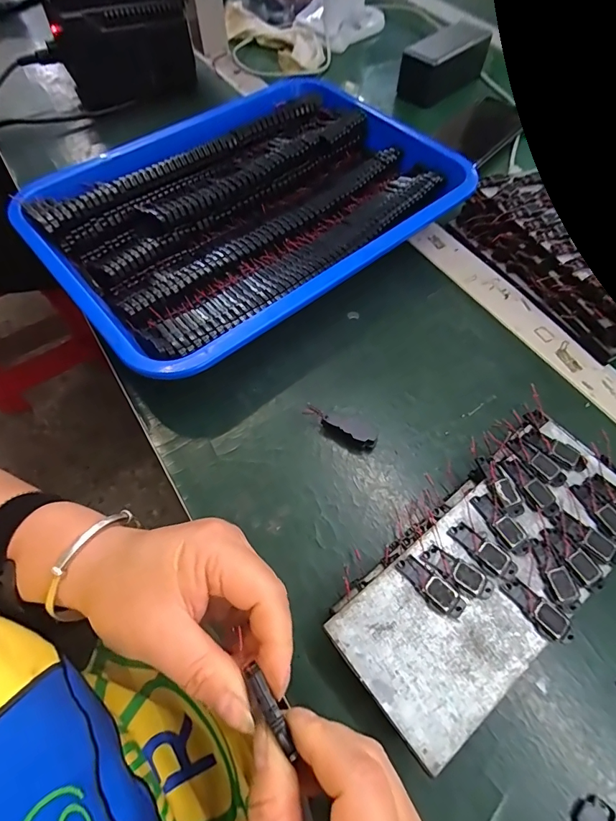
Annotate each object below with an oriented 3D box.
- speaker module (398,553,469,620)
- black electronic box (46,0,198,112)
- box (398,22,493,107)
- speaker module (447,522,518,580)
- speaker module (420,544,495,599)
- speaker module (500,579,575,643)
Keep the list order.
[{"bbox_3d":[0.067,0.095,0.228,0.014,0.006,0.039,-40,68,-20],"label":"speaker module"},{"bbox_3d":[-0.211,-0.427,0.485,0.154,0.108,0.061,-19,63,-11],"label":"black electronic box"},{"bbox_3d":[0.173,-0.444,0.540,0.122,0.054,0.049,-40,69,-20],"label":"box"},{"bbox_3d":[0.099,0.079,0.237,0.039,0.004,0.013,39,67,19],"label":"speaker module"},{"bbox_3d":[0.083,0.089,0.232,0.040,0.004,0.014,34,66,17],"label":"speaker module"},{"bbox_3d":[0.122,0.105,0.223,0.014,0.005,0.038,-34,67,-18],"label":"speaker module"}]

